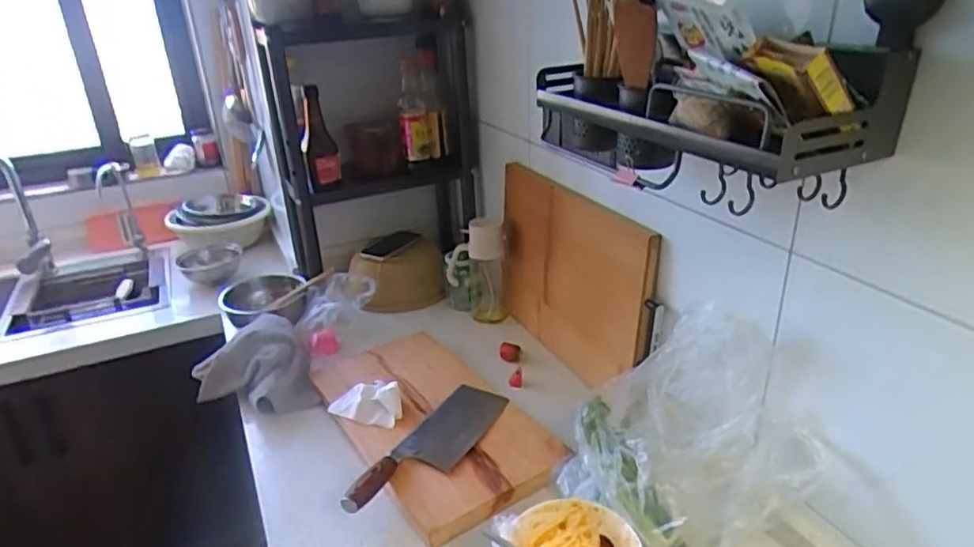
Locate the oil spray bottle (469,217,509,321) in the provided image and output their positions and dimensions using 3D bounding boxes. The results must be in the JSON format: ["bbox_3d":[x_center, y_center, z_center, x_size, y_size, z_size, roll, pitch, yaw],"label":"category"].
[{"bbox_3d":[0.000,-0.011,1.289,0.067,0.204,0.065,-11,27,-17],"label":"oil spray bottle"}]

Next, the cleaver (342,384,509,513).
[{"bbox_3d":[-0.077,0.255,0.945,0.105,0.048,0.320,11,29,26],"label":"cleaver"}]

